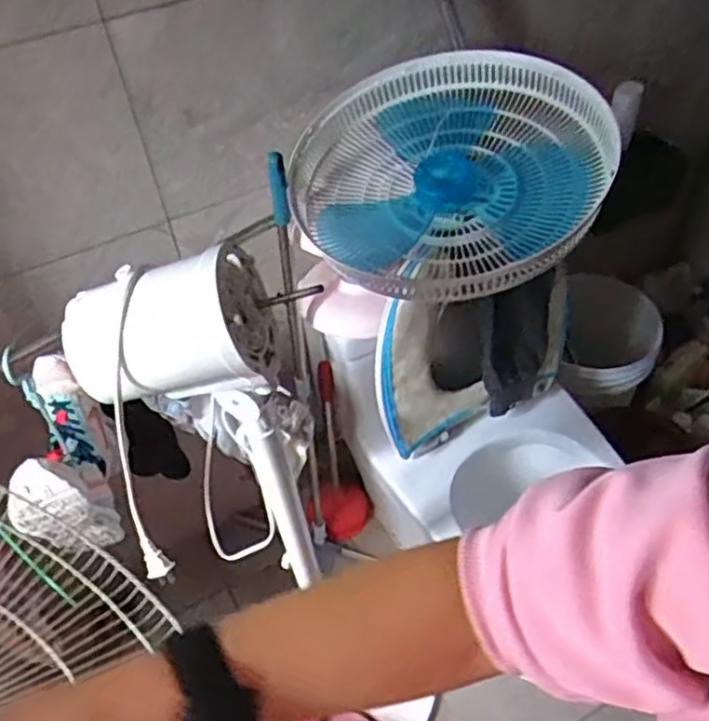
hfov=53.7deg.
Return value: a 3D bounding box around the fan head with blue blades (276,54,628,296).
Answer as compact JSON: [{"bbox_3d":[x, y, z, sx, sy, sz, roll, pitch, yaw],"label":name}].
[{"bbox_3d":[0.136,-0.262,1.022,0.443,0.120,0.444,4,62,15],"label":"fan head with blue blades"}]

